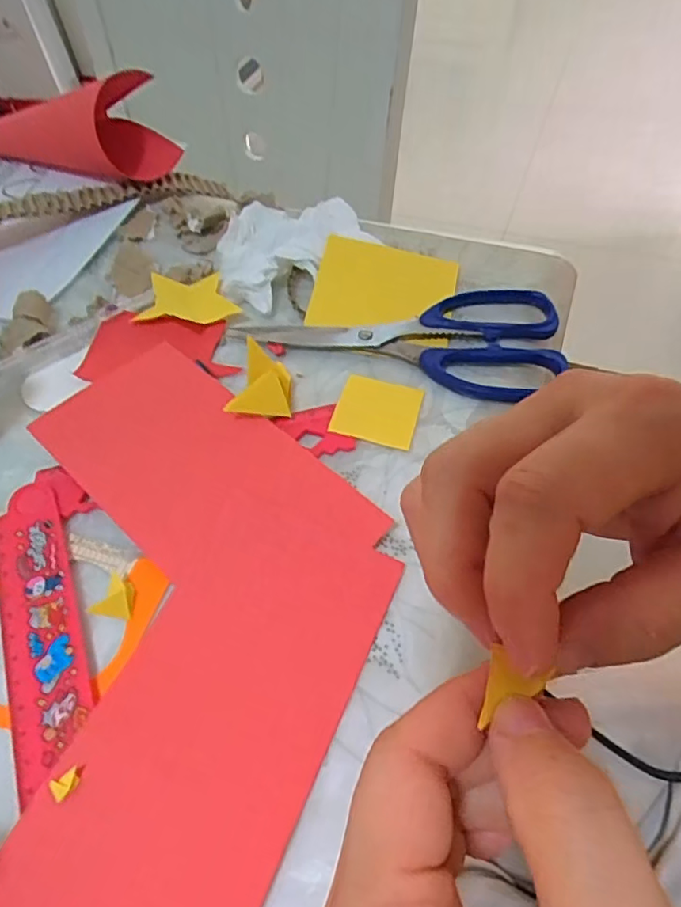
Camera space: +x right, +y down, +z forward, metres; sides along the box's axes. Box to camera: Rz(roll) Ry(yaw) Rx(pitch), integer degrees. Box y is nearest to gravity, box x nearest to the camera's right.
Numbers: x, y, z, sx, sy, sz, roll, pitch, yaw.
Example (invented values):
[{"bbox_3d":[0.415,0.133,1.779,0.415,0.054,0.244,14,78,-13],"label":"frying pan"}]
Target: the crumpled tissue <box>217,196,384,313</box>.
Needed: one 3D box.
[{"bbox_3d":[-0.038,-0.141,0.373,0.114,0.016,0.082,-38,61,-23],"label":"crumpled tissue"}]

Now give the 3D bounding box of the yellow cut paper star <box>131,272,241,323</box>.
[{"bbox_3d":[-0.091,-0.095,0.347,0.059,0.009,0.033,5,54,6],"label":"yellow cut paper star"}]

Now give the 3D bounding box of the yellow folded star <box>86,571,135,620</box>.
[{"bbox_3d":[-0.095,0.060,0.239,0.015,0.007,0.017,1,54,3],"label":"yellow folded star"}]

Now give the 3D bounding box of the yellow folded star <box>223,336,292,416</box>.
[{"bbox_3d":[-0.038,-0.031,0.287,0.026,0.030,0.035,12,55,11],"label":"yellow folded star"}]

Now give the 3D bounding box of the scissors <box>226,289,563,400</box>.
[{"bbox_3d":[0.035,-0.073,0.325,0.174,0.010,0.079,13,55,11],"label":"scissors"}]

